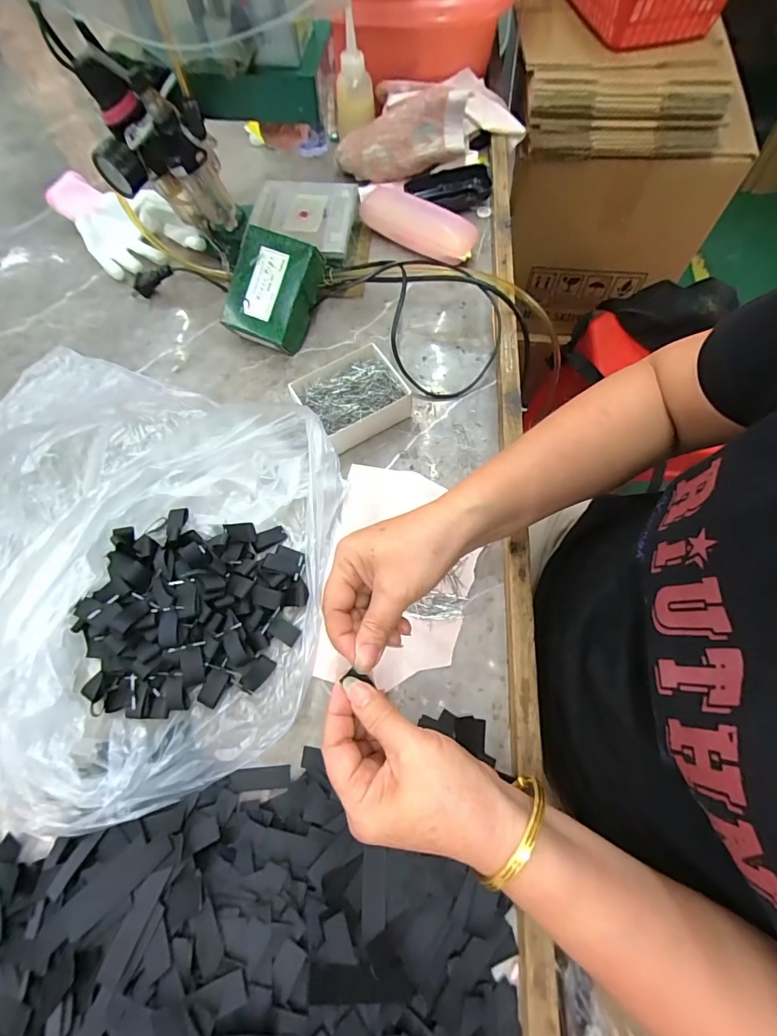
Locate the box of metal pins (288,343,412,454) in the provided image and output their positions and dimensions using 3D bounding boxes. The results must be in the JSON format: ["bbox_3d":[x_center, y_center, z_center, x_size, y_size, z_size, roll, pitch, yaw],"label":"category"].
[{"bbox_3d":[-0.036,-0.122,0.444,0.096,0.047,0.080,-33,71,-11],"label":"box of metal pins"}]

